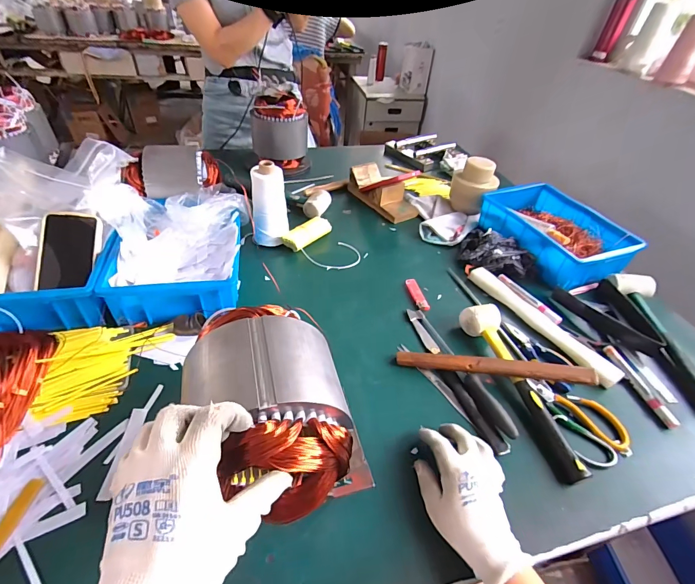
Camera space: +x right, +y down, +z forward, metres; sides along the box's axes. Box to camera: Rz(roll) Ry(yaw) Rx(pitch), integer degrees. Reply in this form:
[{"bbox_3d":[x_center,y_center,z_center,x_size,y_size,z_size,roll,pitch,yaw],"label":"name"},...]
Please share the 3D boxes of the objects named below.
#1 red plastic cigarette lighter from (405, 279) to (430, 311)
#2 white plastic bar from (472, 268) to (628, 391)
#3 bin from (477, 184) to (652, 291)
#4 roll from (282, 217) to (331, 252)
[{"bbox_3d":[0.133,0.004,0.684,0.025,0.007,0.084,-6,45,-12],"label":"red plastic cigarette lighter"},{"bbox_3d":[0.343,0.048,0.655,0.030,0.022,0.299,-20,49,-25],"label":"white plastic bar"},{"bbox_3d":[0.457,-0.138,0.812,0.216,0.080,0.293,-13,47,-19],"label":"bin"},{"bbox_3d":[-0.088,-0.124,0.783,0.051,0.034,0.119,32,49,25],"label":"roll"}]

